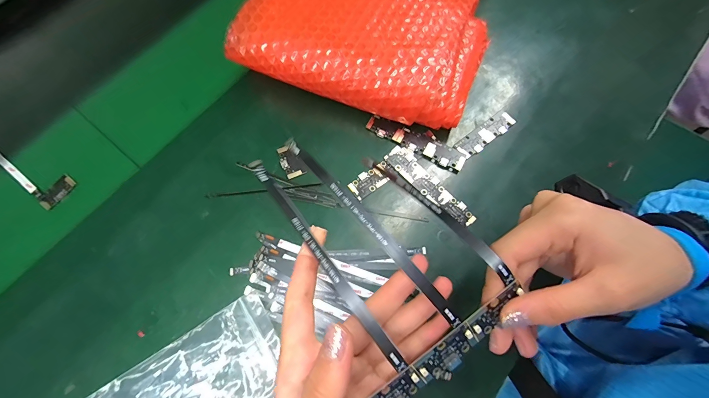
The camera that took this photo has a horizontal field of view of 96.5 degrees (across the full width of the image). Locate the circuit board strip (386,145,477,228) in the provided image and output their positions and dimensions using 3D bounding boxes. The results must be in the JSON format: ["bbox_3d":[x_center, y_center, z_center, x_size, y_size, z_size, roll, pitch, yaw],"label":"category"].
[{"bbox_3d":[0.076,-0.013,0.321,0.025,0.004,0.107,-41,74,-11],"label":"circuit board strip"}]

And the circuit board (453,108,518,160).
[{"bbox_3d":[0.141,-0.070,0.341,0.074,0.004,0.022,-36,73,-10],"label":"circuit board"}]

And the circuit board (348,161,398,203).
[{"bbox_3d":[0.018,-0.021,0.325,0.049,0.004,0.023,-37,73,-10],"label":"circuit board"}]

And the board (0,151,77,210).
[{"bbox_3d":[-0.378,-0.050,0.350,0.178,0.005,0.036,33,75,13],"label":"board"}]

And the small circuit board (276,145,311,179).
[{"bbox_3d":[-0.066,-0.040,0.330,0.023,0.004,0.037,-30,72,-8],"label":"small circuit board"}]

